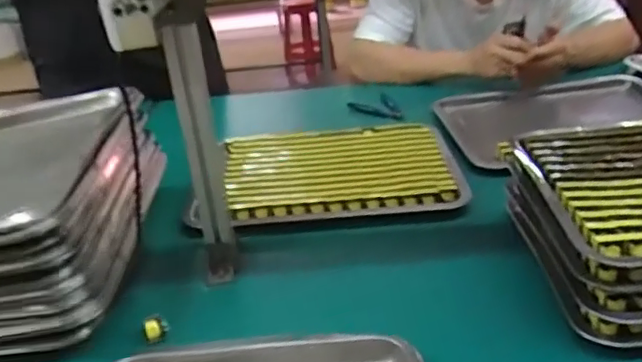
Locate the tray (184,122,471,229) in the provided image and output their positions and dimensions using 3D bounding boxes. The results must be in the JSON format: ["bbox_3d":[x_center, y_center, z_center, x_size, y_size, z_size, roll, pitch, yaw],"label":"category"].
[{"bbox_3d":[0.011,-0.025,0.889,0.360,0.027,0.269,-5,26,1],"label":"tray"}]

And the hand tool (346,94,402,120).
[{"bbox_3d":[0.112,-0.134,1.127,0.079,0.017,0.114,-16,29,-17],"label":"hand tool"}]

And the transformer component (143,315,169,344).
[{"bbox_3d":[-0.160,0.142,0.573,0.024,0.018,0.019,-17,28,-22],"label":"transformer component"}]

